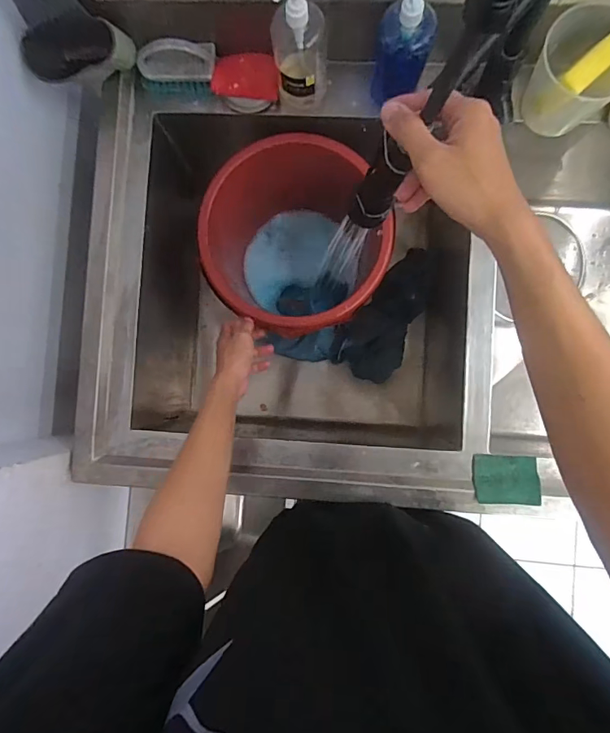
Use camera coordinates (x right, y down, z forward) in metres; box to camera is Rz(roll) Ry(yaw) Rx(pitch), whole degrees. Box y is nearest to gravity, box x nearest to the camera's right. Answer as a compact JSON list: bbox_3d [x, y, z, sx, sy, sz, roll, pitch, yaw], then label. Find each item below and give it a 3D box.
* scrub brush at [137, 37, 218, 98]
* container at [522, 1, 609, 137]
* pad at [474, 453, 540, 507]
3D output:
[{"bbox_3d":[-0.190,-0.442,0.672,0.113,0.059,0.053,2,87,3],"label":"scrub brush"},{"bbox_3d":[0.361,-0.390,0.624,0.109,0.129,0.105,-22,86,2],"label":"container"},{"bbox_3d":[0.287,0.162,0.651,0.088,0.015,0.066,2,87,3],"label":"pad"}]

